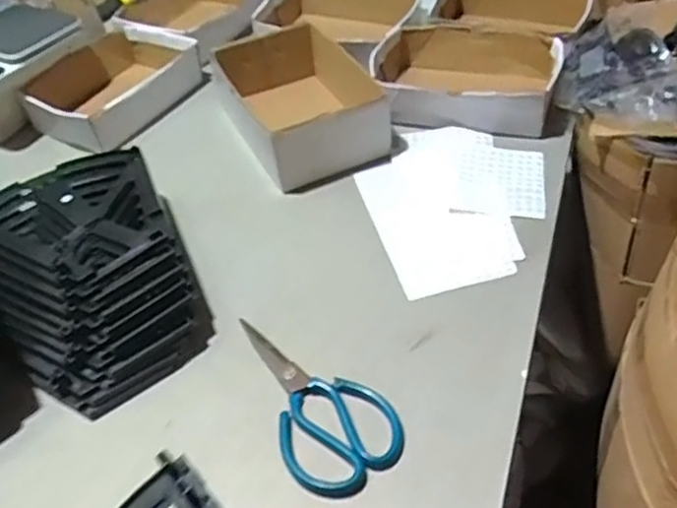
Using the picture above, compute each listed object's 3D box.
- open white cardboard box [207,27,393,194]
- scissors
[{"bbox_3d":[-0.051,-0.222,0.944,0.182,0.074,0.289,-19,46,-14],"label":"open white cardboard box"},{"bbox_3d":[-0.033,0.134,0.639,0.107,0.013,0.209,-31,50,-24],"label":"scissors"}]

